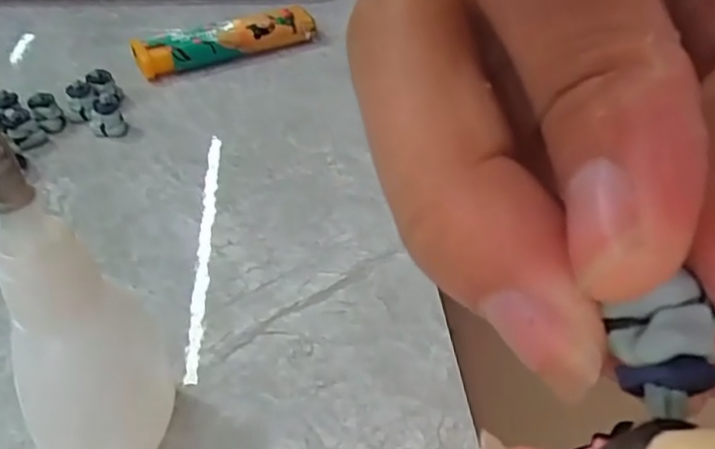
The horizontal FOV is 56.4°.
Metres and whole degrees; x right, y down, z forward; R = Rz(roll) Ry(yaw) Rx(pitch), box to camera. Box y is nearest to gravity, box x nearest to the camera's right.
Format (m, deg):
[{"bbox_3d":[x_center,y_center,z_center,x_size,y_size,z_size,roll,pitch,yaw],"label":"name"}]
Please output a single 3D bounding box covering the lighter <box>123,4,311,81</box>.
[{"bbox_3d":[-0.057,-0.079,0.287,0.075,0.013,0.020,-21,47,-23],"label":"lighter"}]

